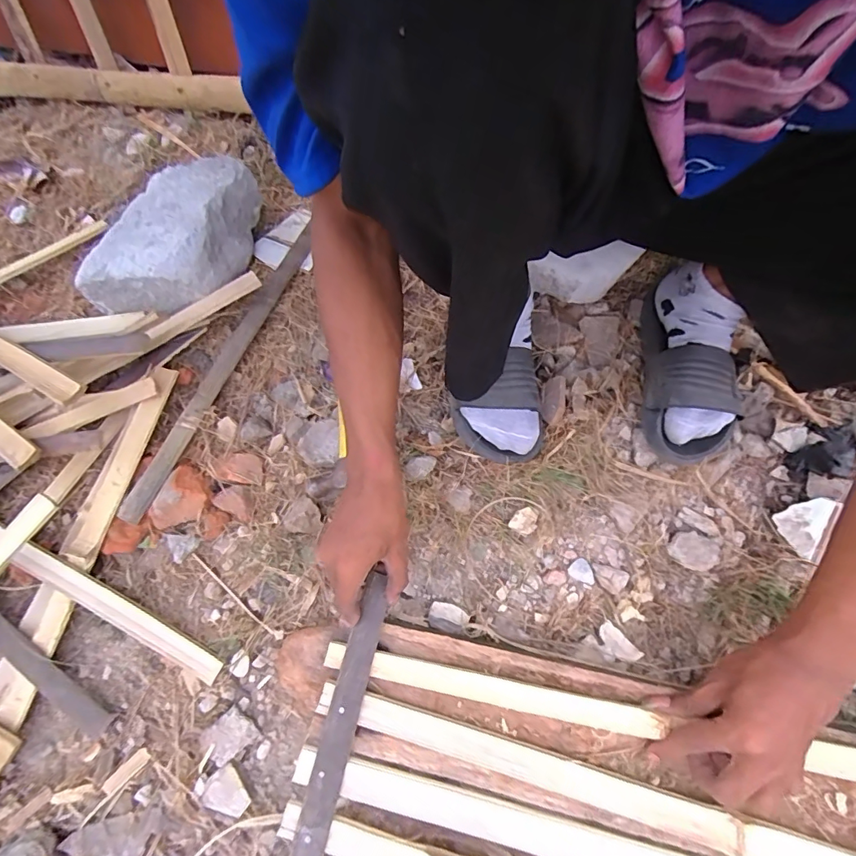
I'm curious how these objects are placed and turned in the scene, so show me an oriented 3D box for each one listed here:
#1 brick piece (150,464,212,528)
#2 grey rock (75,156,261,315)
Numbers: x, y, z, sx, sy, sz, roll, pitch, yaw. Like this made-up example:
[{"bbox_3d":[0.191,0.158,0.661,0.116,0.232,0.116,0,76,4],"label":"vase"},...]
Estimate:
[{"bbox_3d":[-0.279,0.078,0.507,0.054,0.026,0.071,22,70,10],"label":"brick piece"},{"bbox_3d":[-0.325,-0.248,0.605,0.138,0.089,0.236,14,70,7],"label":"grey rock"}]

